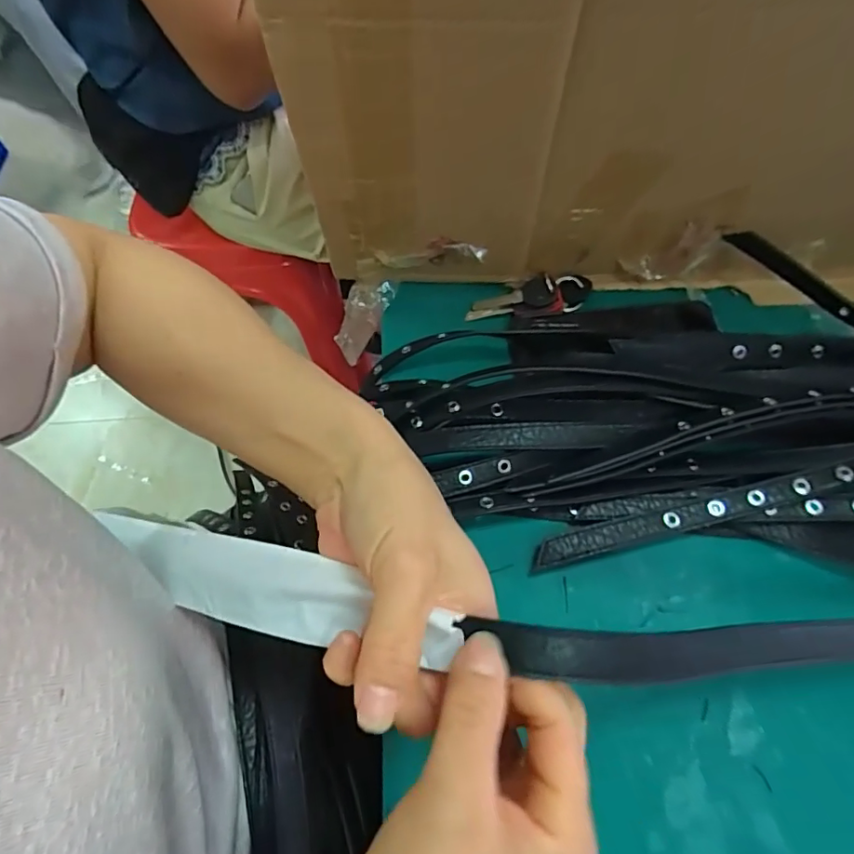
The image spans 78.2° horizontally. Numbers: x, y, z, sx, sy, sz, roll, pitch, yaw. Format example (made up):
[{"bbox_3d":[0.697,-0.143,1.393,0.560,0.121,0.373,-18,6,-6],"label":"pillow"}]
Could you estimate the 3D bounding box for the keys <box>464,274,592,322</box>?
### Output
[{"bbox_3d":[0.088,-0.108,0.440,0.105,0.019,0.031,-15,64,-5],"label":"keys"}]

